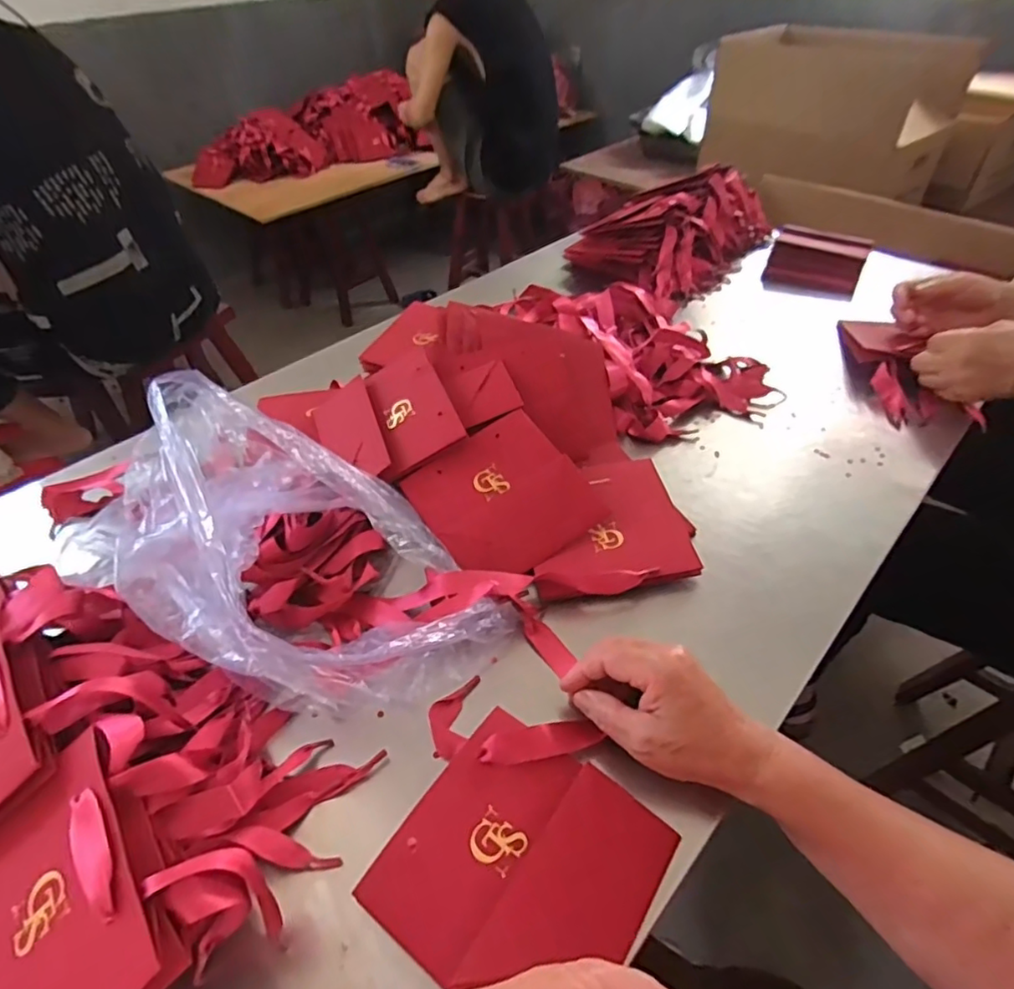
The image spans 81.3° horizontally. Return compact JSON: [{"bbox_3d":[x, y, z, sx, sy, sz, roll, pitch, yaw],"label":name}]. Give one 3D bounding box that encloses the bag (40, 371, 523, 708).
[{"bbox_3d":[-0.134,0.034,0.441,0.273,0.134,0.203,3,44,5],"label":"bag"}]

